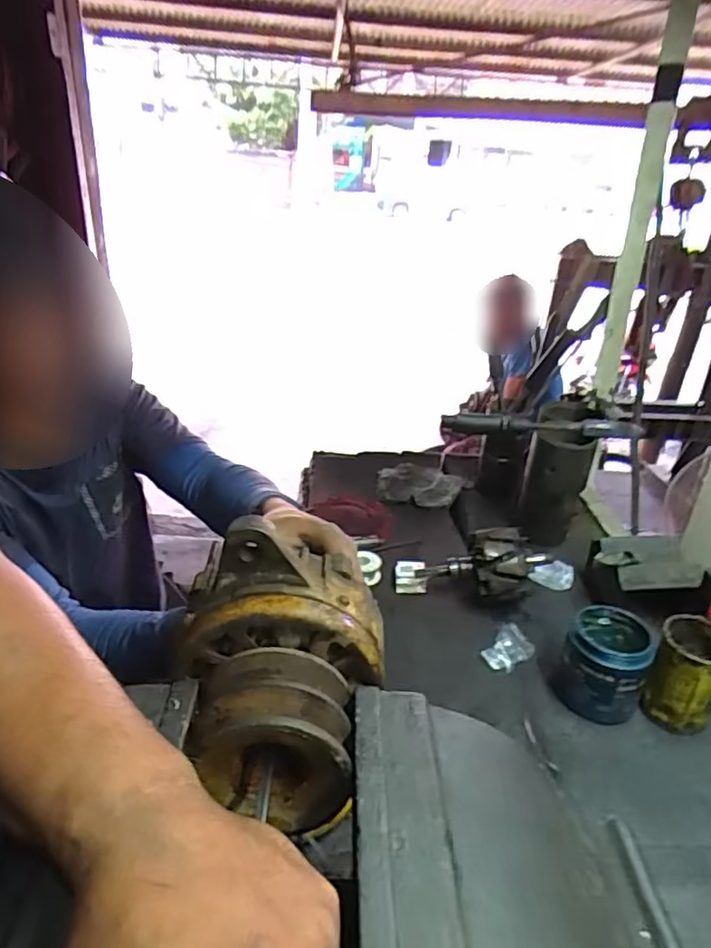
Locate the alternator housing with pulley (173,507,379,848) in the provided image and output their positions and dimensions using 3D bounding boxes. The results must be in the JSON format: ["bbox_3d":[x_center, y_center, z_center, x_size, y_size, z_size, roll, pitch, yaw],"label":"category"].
[{"bbox_3d":[-0.050,0.106,0.386,0.133,0.127,0.158,1,28,-5],"label":"alternator housing with pulley"}]

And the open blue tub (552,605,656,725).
[{"bbox_3d":[0.294,0.224,0.731,0.089,0.099,0.098,14,29,19],"label":"open blue tub"}]

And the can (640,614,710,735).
[{"bbox_3d":[0.382,0.234,0.714,0.072,0.114,0.078,3,27,-2],"label":"can"}]

